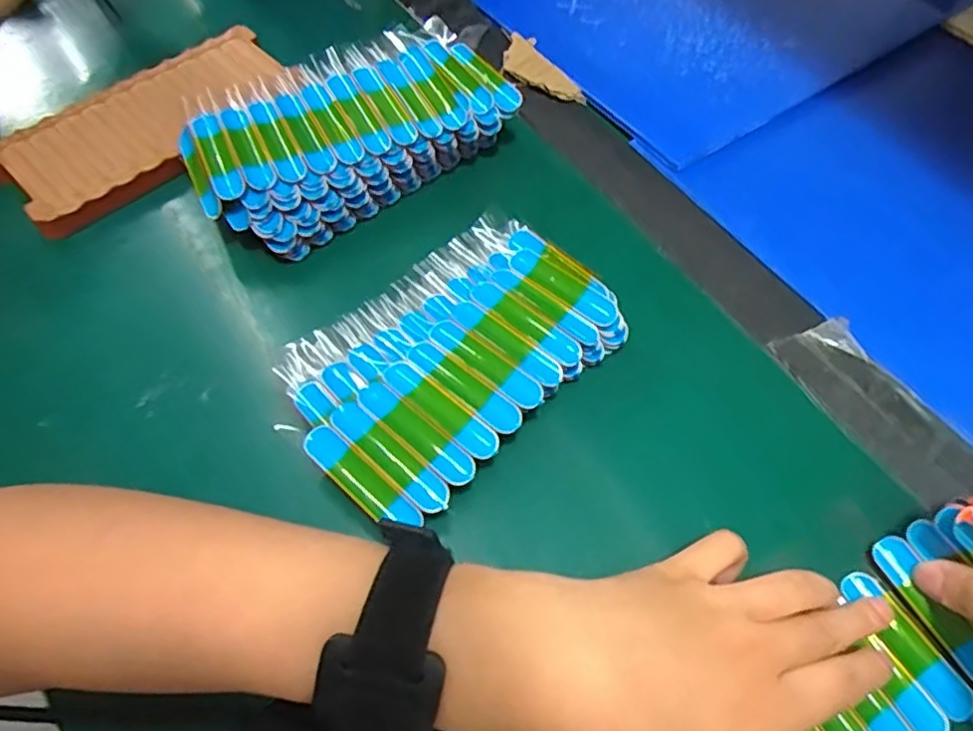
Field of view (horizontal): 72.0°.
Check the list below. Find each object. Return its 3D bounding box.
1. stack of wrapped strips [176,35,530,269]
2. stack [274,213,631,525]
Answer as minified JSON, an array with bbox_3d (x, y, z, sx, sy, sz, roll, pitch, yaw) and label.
[{"bbox_3d":[-0.071,-0.129,0.375,0.179,0.040,0.078,-30,66,-20],"label":"stack of wrapped strips"},{"bbox_3d":[-0.016,-0.006,0.319,0.102,0.018,0.157,41,64,18],"label":"stack"}]

